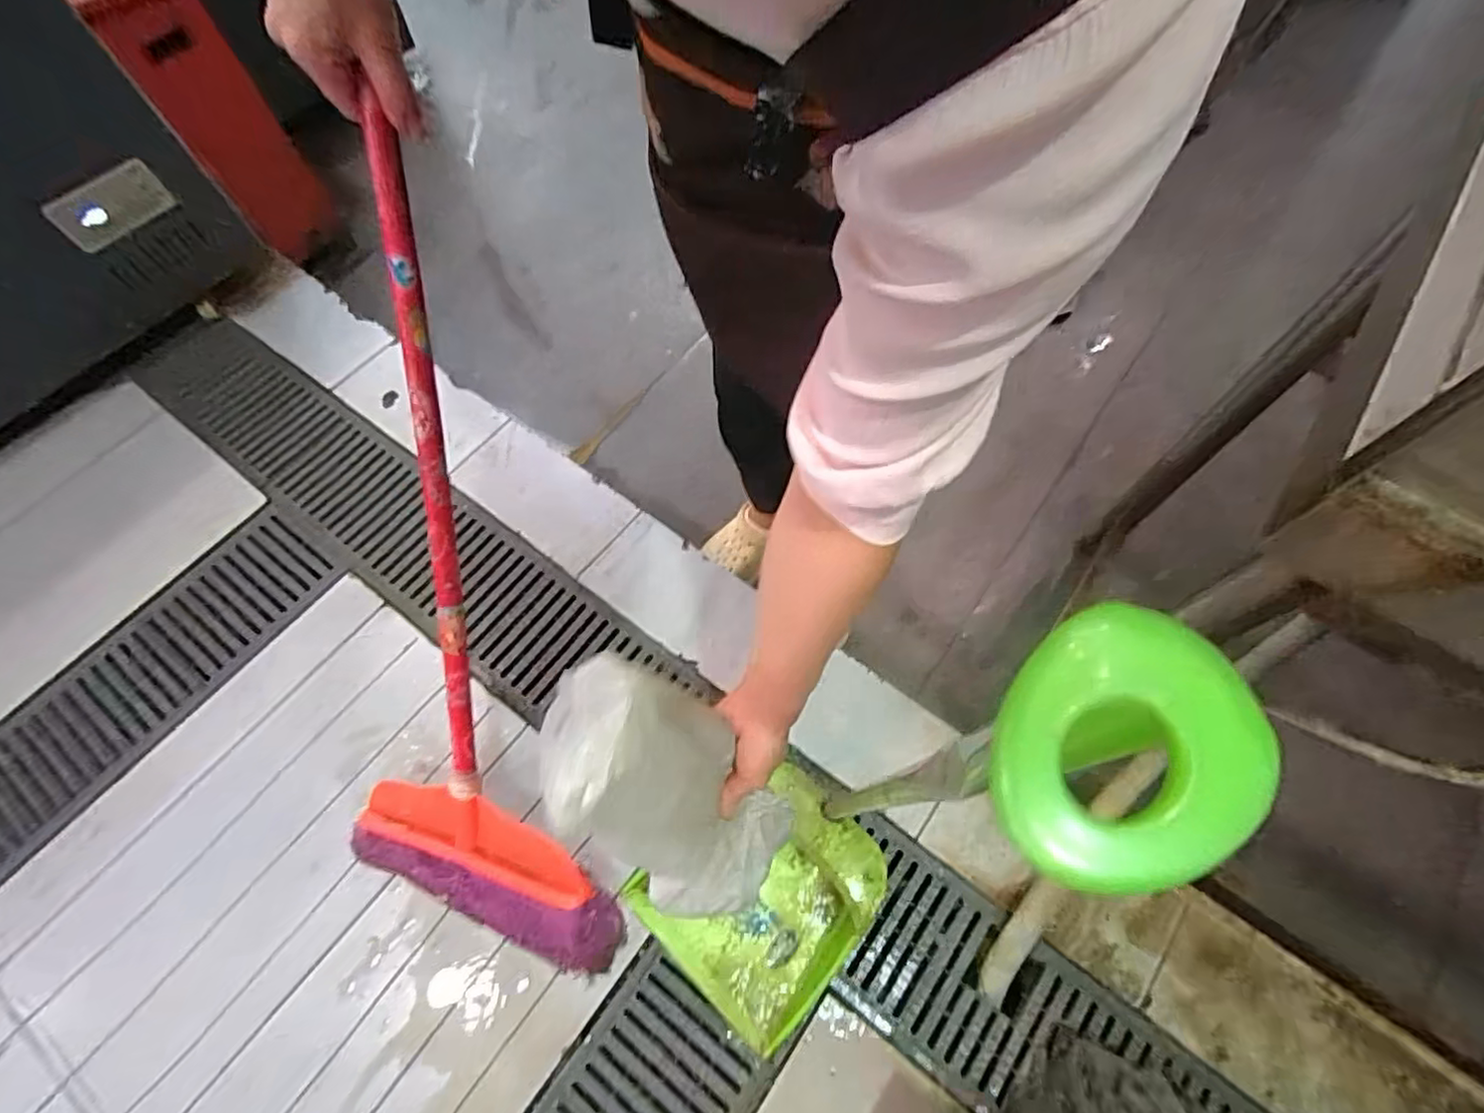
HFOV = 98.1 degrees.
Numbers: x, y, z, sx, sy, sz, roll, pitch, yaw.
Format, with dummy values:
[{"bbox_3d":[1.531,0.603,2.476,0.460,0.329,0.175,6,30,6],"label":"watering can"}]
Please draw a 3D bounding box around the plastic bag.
[{"bbox_3d":[-0.052,0.193,0.531,0.126,0.249,0.097,-45,38,-16],"label":"plastic bag"}]

